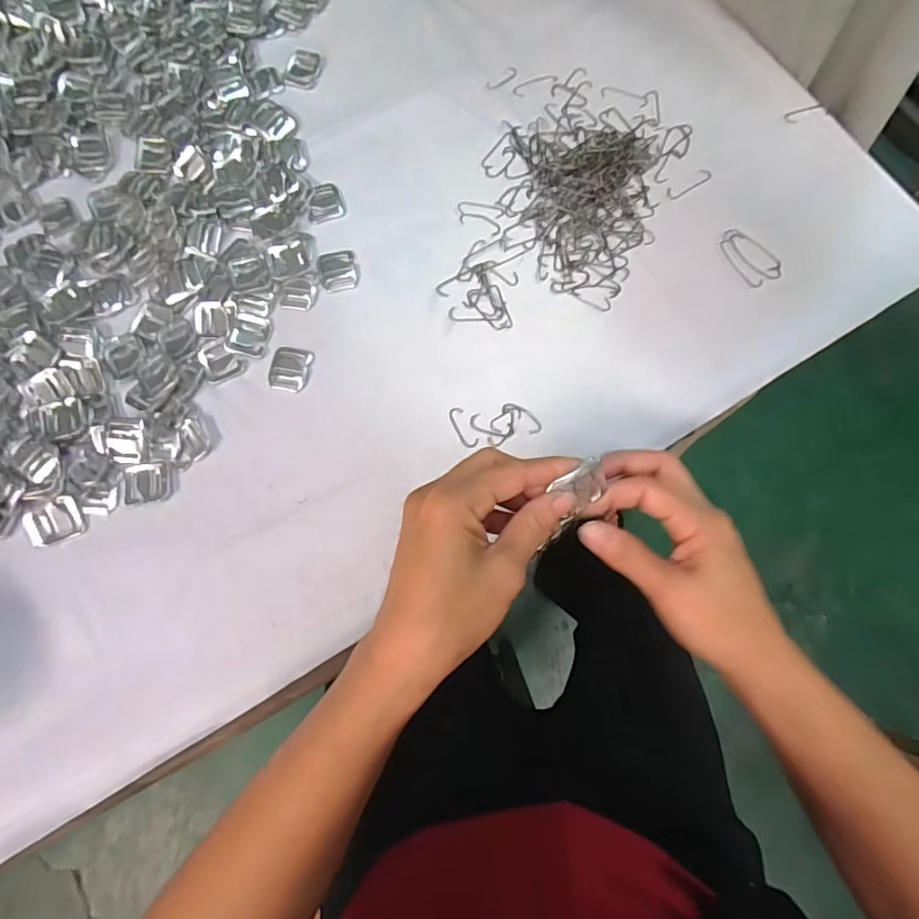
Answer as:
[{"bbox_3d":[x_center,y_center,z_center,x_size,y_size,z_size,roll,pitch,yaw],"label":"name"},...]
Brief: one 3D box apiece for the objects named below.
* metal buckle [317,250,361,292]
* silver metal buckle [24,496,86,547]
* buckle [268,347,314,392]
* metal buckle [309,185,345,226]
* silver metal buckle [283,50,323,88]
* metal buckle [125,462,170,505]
[{"bbox_3d":[-0.098,-0.154,0.415,0.031,0.004,0.035,-12,77,-2],"label":"metal buckle"},{"bbox_3d":[-0.294,0.046,0.368,0.037,0.008,0.029,-22,77,-4],"label":"silver metal buckle"},{"bbox_3d":[-0.132,-0.070,0.395,0.030,0.004,0.035,8,77,3],"label":"buckle"},{"bbox_3d":[-0.113,-0.216,0.431,0.030,0.006,0.034,-12,77,-2],"label":"metal buckle"},{"bbox_3d":[-0.142,-0.356,0.463,0.031,0.004,0.043,12,77,4],"label":"silver metal buckle"},{"bbox_3d":[-0.231,0.017,0.375,0.032,0.004,0.028,-4,76,0],"label":"metal buckle"}]

